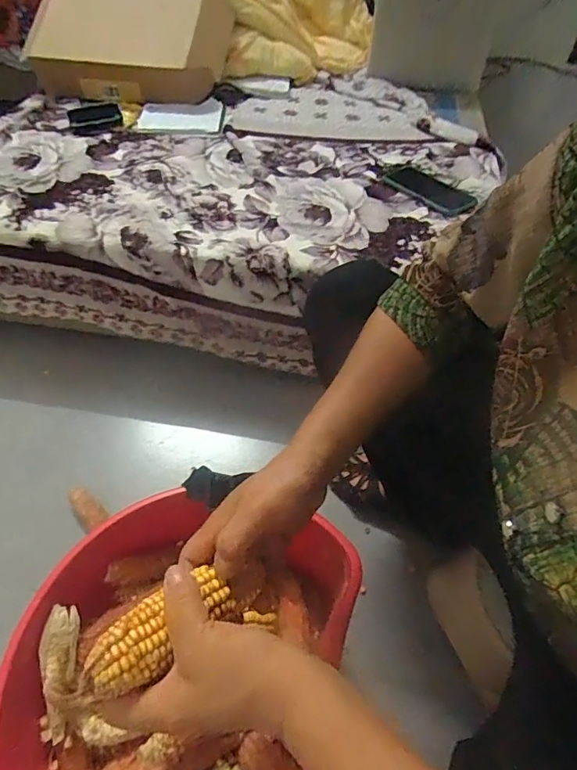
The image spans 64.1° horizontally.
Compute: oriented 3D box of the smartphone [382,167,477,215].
[{"bbox_3d":[0.255,-0.355,0.837,0.088,0.007,0.186,-27,53,-24],"label":"smartphone"}]

